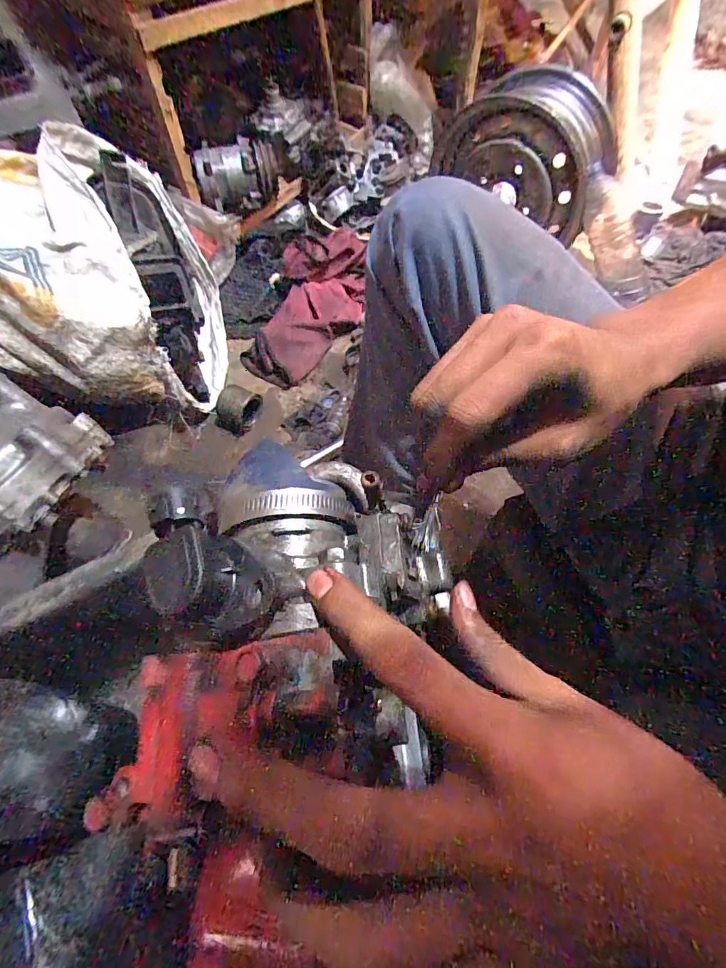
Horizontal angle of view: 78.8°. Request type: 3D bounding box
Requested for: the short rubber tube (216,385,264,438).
[{"bbox_3d":[-0.243,-0.147,0.855,0.064,0.057,0.085,30,65,17],"label":"short rubber tube"}]

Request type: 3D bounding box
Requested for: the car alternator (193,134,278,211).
[{"bbox_3d":[-0.292,-0.734,1.036,0.179,0.117,0.102,-11,61,-5],"label":"car alternator"}]

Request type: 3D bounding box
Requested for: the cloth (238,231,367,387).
[{"bbox_3d":[-0.111,-0.392,0.967,0.184,0.129,0.392,27,82,15],"label":"cloth"}]

